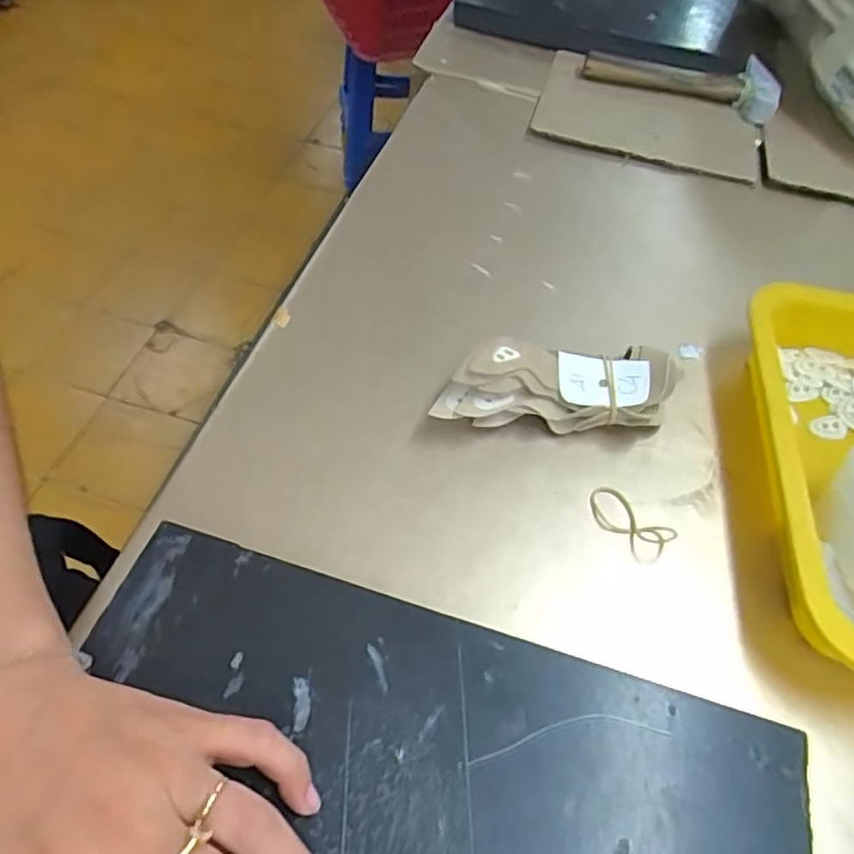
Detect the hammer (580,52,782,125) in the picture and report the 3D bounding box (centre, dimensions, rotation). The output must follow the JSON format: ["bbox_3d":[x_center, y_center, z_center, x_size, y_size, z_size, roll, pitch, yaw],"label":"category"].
[{"bbox_3d":[0.254,-0.350,0.668,0.188,0.034,0.078,17,53,8],"label":"hammer"}]

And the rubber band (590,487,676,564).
[{"bbox_3d":[0.109,0.050,0.360,0.023,0.011,0.048,-31,61,-25],"label":"rubber band"}]

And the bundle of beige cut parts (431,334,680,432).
[{"bbox_3d":[0.077,-0.029,0.395,0.145,0.043,0.059,1,53,-4],"label":"bundle of beige cut parts"}]

